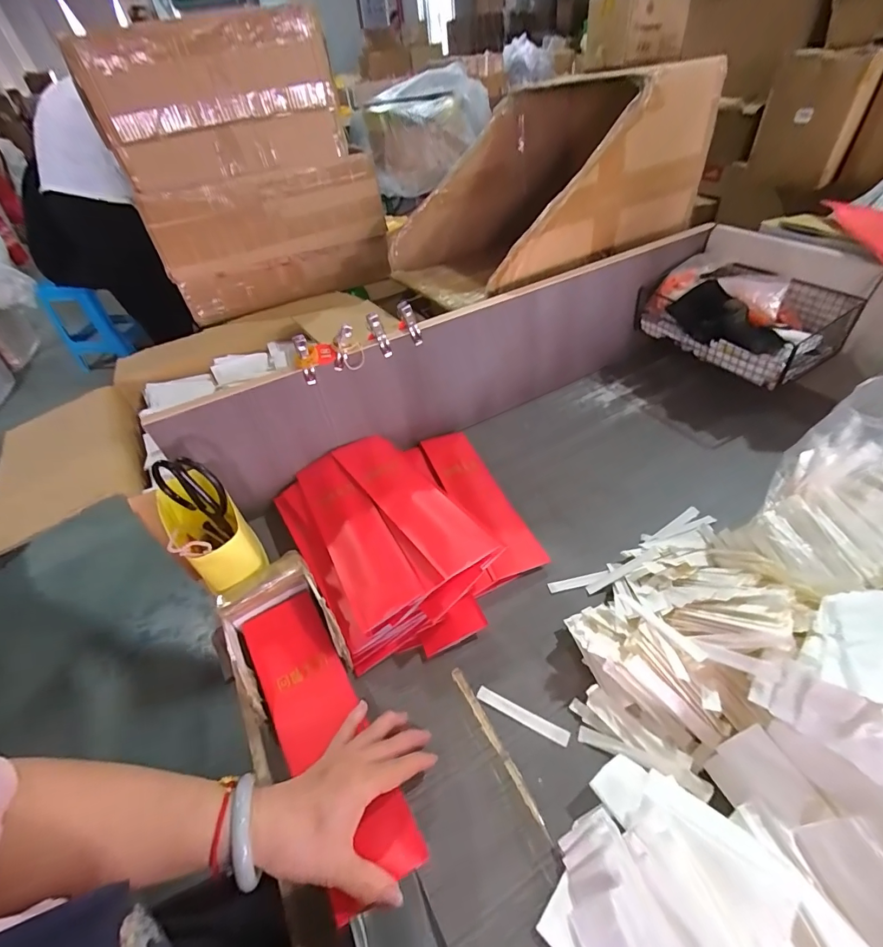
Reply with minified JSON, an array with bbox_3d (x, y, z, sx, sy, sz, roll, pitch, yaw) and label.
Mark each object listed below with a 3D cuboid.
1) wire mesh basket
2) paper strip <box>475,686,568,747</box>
[{"bbox_3d":[0.479,-0.261,0.702,0.155,0.103,0.275,-29,48,-20],"label":"wire mesh basket"},{"bbox_3d":[0.079,0.234,0.420,0.091,0.004,0.013,18,51,24],"label":"paper strip"}]

